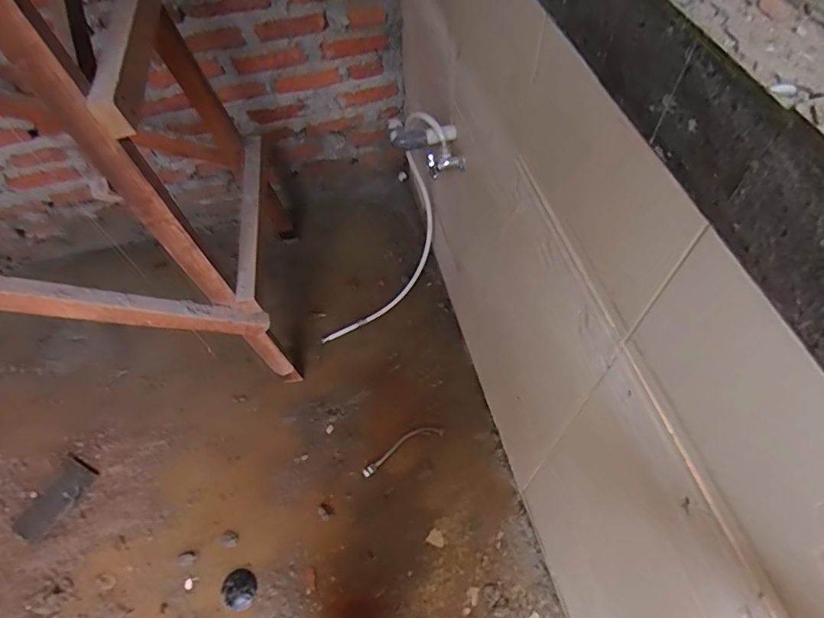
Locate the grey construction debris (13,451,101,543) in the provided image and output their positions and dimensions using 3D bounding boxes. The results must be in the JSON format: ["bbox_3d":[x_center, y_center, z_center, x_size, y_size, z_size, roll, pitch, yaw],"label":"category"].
[{"bbox_3d":[-0.910,0.486,1.265,0.095,0.022,0.202,23,62,16],"label":"grey construction debris"}]

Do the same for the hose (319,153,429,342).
[{"bbox_3d":[-0.061,-0.144,1.521,0.047,0.231,0.612,45,113,42],"label":"hose"}]

